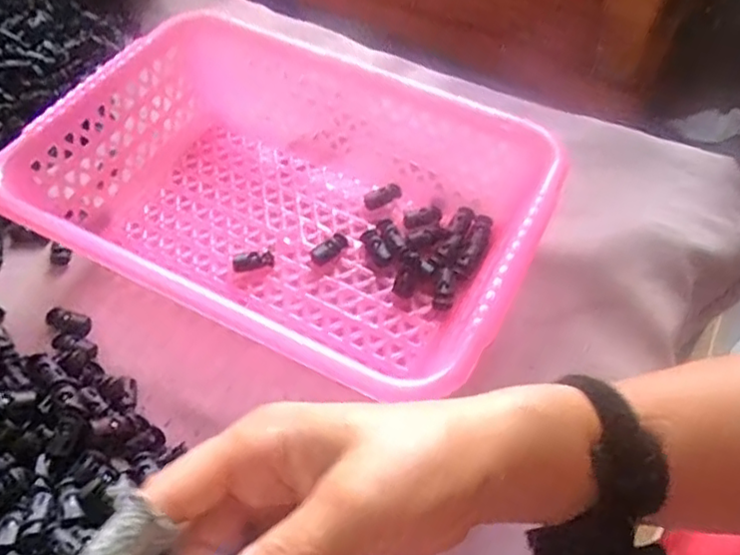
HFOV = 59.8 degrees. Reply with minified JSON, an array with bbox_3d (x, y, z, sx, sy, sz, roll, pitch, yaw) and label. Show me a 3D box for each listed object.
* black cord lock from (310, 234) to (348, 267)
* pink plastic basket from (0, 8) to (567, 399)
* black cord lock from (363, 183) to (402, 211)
[{"bbox_3d":[-0.028,-0.019,0.437,0.026,0.013,0.011,-35,59,-9],"label":"black cord lock"},{"bbox_3d":[-0.052,-0.044,0.414,0.301,0.082,0.210,22,56,17],"label":"pink plastic basket"},{"bbox_3d":[0.009,-0.058,0.466,0.028,0.011,0.012,-24,53,8],"label":"black cord lock"}]

